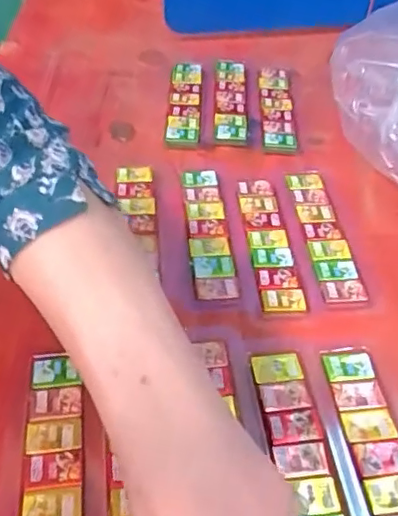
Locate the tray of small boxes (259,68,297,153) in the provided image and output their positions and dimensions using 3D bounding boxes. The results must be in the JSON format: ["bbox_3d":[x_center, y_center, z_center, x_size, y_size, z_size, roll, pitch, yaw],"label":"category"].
[{"bbox_3d":[0.066,-0.128,0.479,0.027,0.008,0.120,3,47,0],"label":"tray of small boxes"}]

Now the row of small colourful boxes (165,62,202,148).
[{"bbox_3d":[-0.012,-0.131,0.475,0.026,0.009,0.113,3,47,-1],"label":"row of small colourful boxes"}]

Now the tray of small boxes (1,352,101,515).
[{"bbox_3d":[-0.067,0.102,0.260,0.042,0.009,0.125,-1,47,-4],"label":"tray of small boxes"}]

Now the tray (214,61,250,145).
[{"bbox_3d":[0.028,-0.135,0.483,0.027,0.007,0.114,3,47,0],"label":"tray"}]

